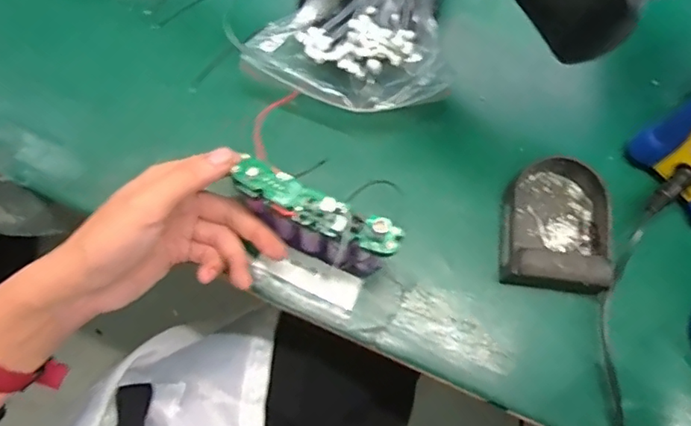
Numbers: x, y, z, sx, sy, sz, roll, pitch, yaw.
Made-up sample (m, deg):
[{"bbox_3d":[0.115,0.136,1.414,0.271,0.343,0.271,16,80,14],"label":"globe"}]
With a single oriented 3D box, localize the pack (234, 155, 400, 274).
[{"bbox_3d":[-0.020,0.009,0.386,0.112,0.092,0.027,25,75,6],"label":"pack"}]

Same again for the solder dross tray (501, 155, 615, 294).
[{"bbox_3d":[0.163,0.009,0.423,0.076,0.034,0.098,9,74,2],"label":"solder dross tray"}]

